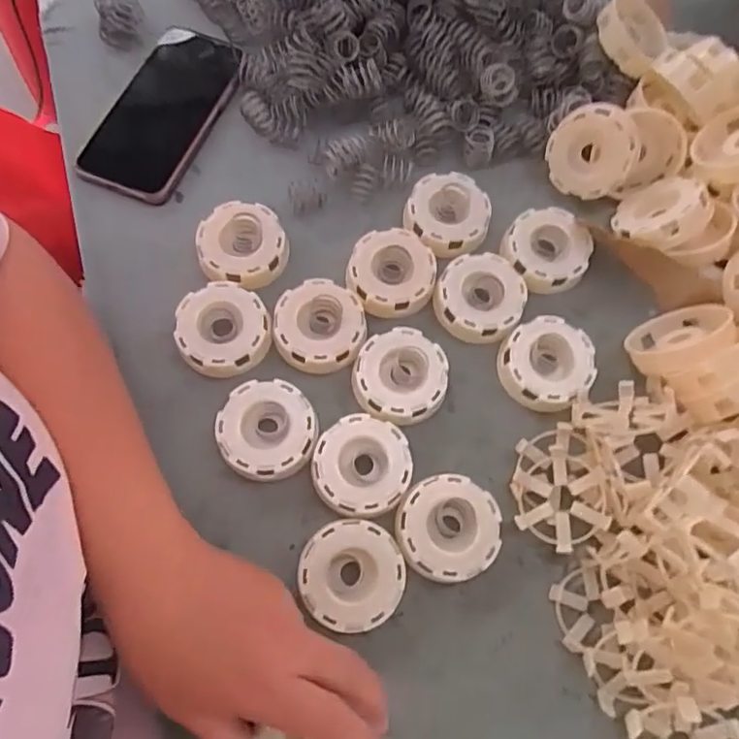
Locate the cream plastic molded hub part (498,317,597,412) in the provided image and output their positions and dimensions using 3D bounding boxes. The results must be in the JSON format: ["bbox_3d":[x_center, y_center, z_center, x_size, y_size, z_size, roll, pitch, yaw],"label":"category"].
[{"bbox_3d":[0.129,-0.004,0.412,0.069,0.021,0.064,1,71,-2],"label":"cream plastic molded hub part"}]

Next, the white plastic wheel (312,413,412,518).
[{"bbox_3d":[-0.005,0.065,0.377,0.062,0.019,0.064,6,70,0],"label":"white plastic wheel"}]

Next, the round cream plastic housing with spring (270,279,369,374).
[{"bbox_3d":[-0.036,-0.031,0.409,0.064,0.020,0.062,1,71,-2],"label":"round cream plastic housing with spring"}]

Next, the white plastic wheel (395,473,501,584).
[{"bbox_3d":[0.050,0.103,0.367,0.064,0.025,0.063,4,71,-1],"label":"white plastic wheel"}]

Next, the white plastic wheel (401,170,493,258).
[{"bbox_3d":[0.061,-0.122,0.443,0.064,0.019,0.064,1,71,-2],"label":"white plastic wheel"}]

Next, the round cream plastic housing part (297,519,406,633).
[{"bbox_3d":[-0.011,0.129,0.356,0.063,0.021,0.063,5,70,-1],"label":"round cream plastic housing part"}]

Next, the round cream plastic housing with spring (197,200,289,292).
[{"bbox_3d":[-0.095,-0.093,0.426,0.064,0.021,0.064,1,71,-2],"label":"round cream plastic housing with spring"}]

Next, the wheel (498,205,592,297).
[{"bbox_3d":[0.138,-0.093,0.437,0.061,0.022,0.064,1,71,-2],"label":"wheel"}]

